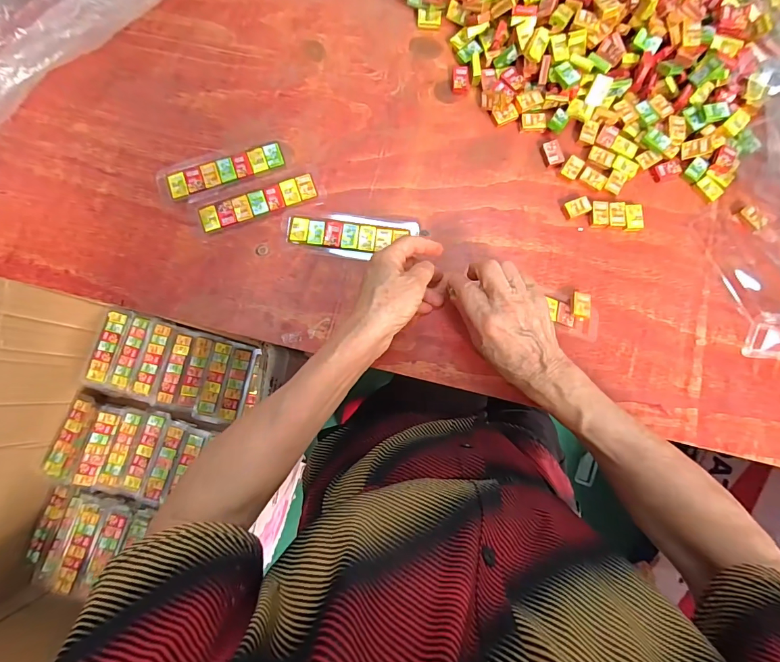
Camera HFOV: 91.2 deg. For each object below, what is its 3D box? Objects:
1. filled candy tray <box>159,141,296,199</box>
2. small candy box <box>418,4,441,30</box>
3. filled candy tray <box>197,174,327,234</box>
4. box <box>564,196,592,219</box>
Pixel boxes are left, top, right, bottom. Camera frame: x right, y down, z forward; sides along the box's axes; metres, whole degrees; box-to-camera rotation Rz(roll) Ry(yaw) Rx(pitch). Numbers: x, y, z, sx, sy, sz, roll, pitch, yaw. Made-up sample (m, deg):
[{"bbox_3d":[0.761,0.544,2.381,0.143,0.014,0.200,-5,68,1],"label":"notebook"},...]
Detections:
[{"bbox_3d":[-0.171,-0.171,0.398,0.135,0.007,0.042,-19,83,-3],"label":"filled candy tray"},{"bbox_3d":[0.044,-0.347,0.422,0.025,0.010,0.019,1,83,0],"label":"small candy box"},{"bbox_3d":[-0.133,-0.133,0.393,0.130,0.006,0.033,-16,83,-3],"label":"filled candy tray"},{"bbox_3d":[0.195,-0.129,0.397,0.027,0.007,0.017,-21,83,-3],"label":"box"}]

